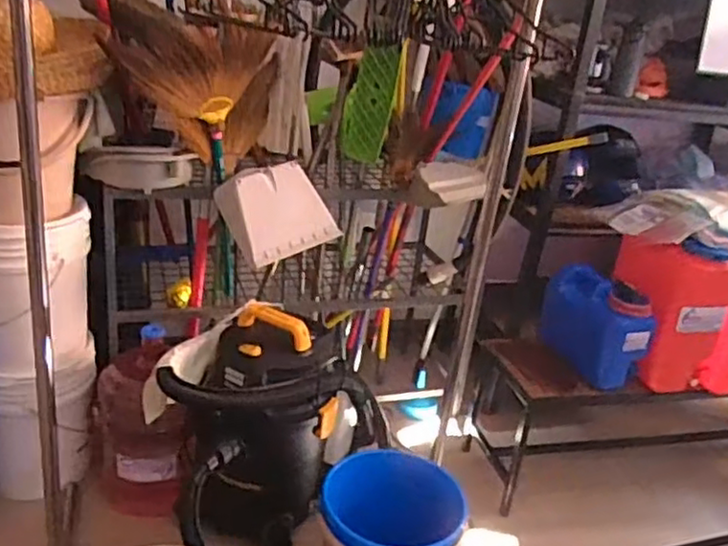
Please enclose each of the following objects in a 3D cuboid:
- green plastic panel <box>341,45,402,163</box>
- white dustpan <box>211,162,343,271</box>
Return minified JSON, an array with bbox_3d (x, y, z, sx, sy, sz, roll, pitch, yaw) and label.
[{"bbox_3d":[0.012,-0.424,1.712,0.114,0.347,0.025,22,52,4],"label":"green plastic panel"},{"bbox_3d":[-0.218,-0.148,1.683,0.253,0.225,0.100,-22,3,-33],"label":"white dustpan"}]

